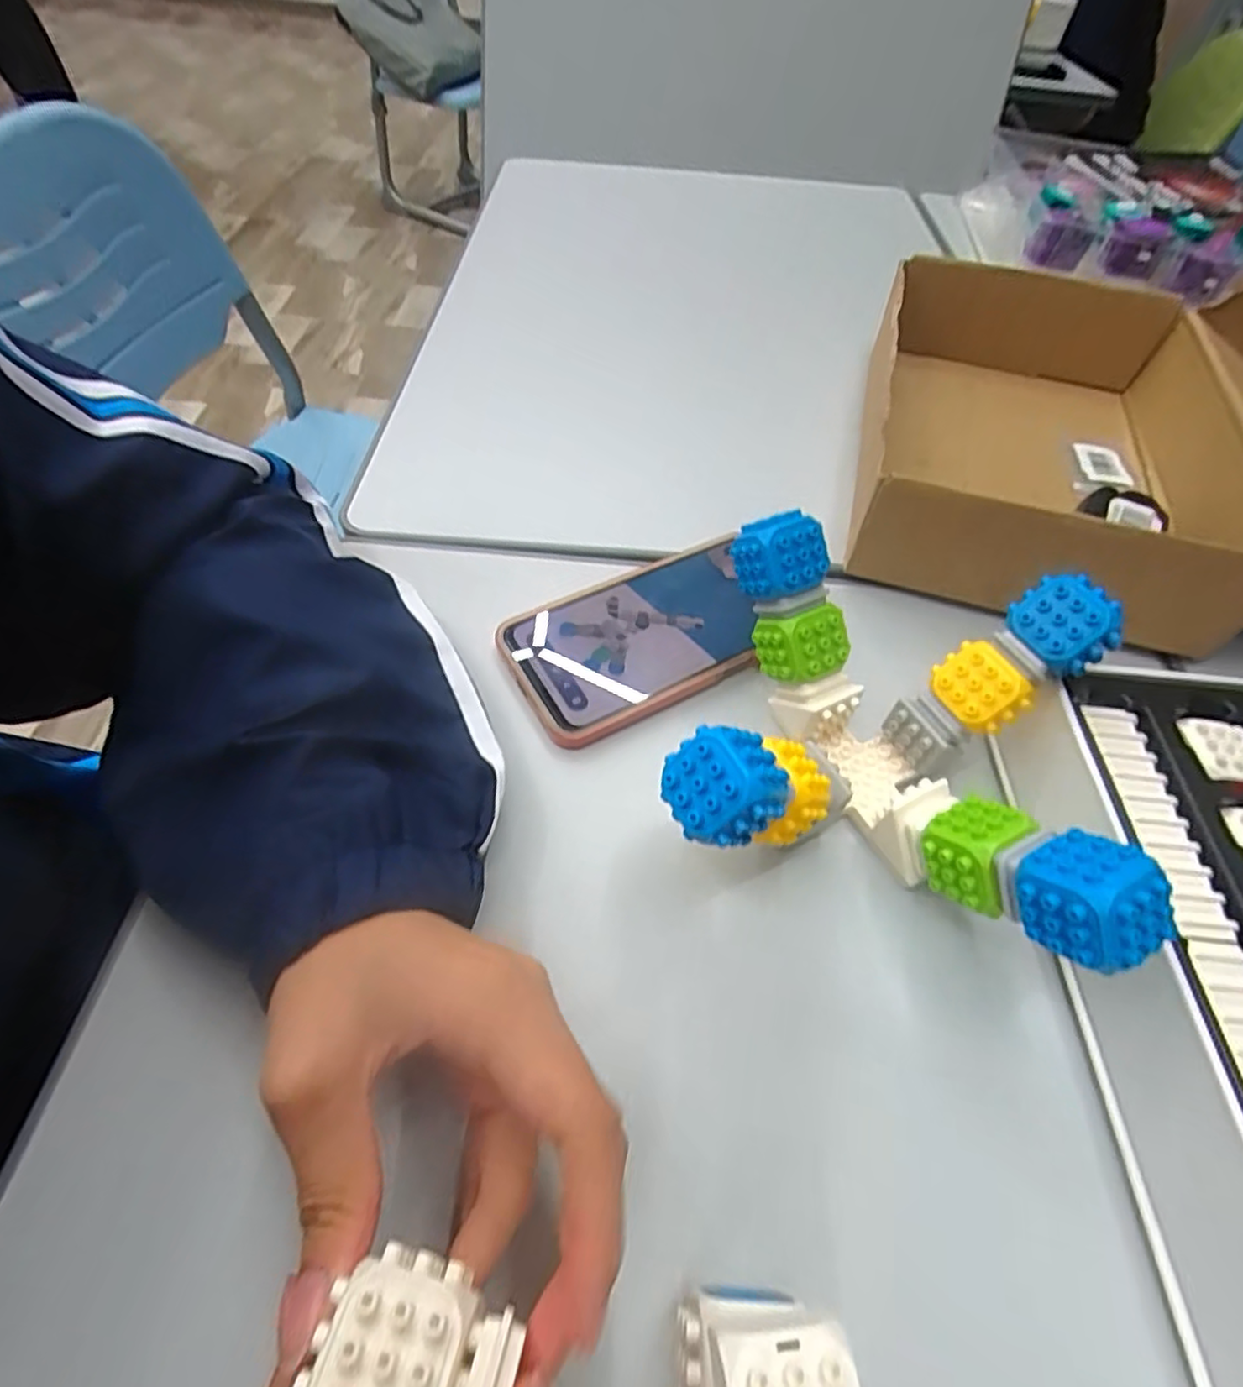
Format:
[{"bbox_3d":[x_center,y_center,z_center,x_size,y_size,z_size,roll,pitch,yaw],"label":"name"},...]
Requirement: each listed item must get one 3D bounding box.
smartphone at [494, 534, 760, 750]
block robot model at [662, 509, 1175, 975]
[{"bbox_3d":[0.012,-0.031,0.346,0.139,0.011,0.086,-23,59,-17],"label":"smartphone"},{"bbox_3d":[0.105,0.021,0.268,0.154,0.084,0.145,17,55,7],"label":"block robot model"}]

